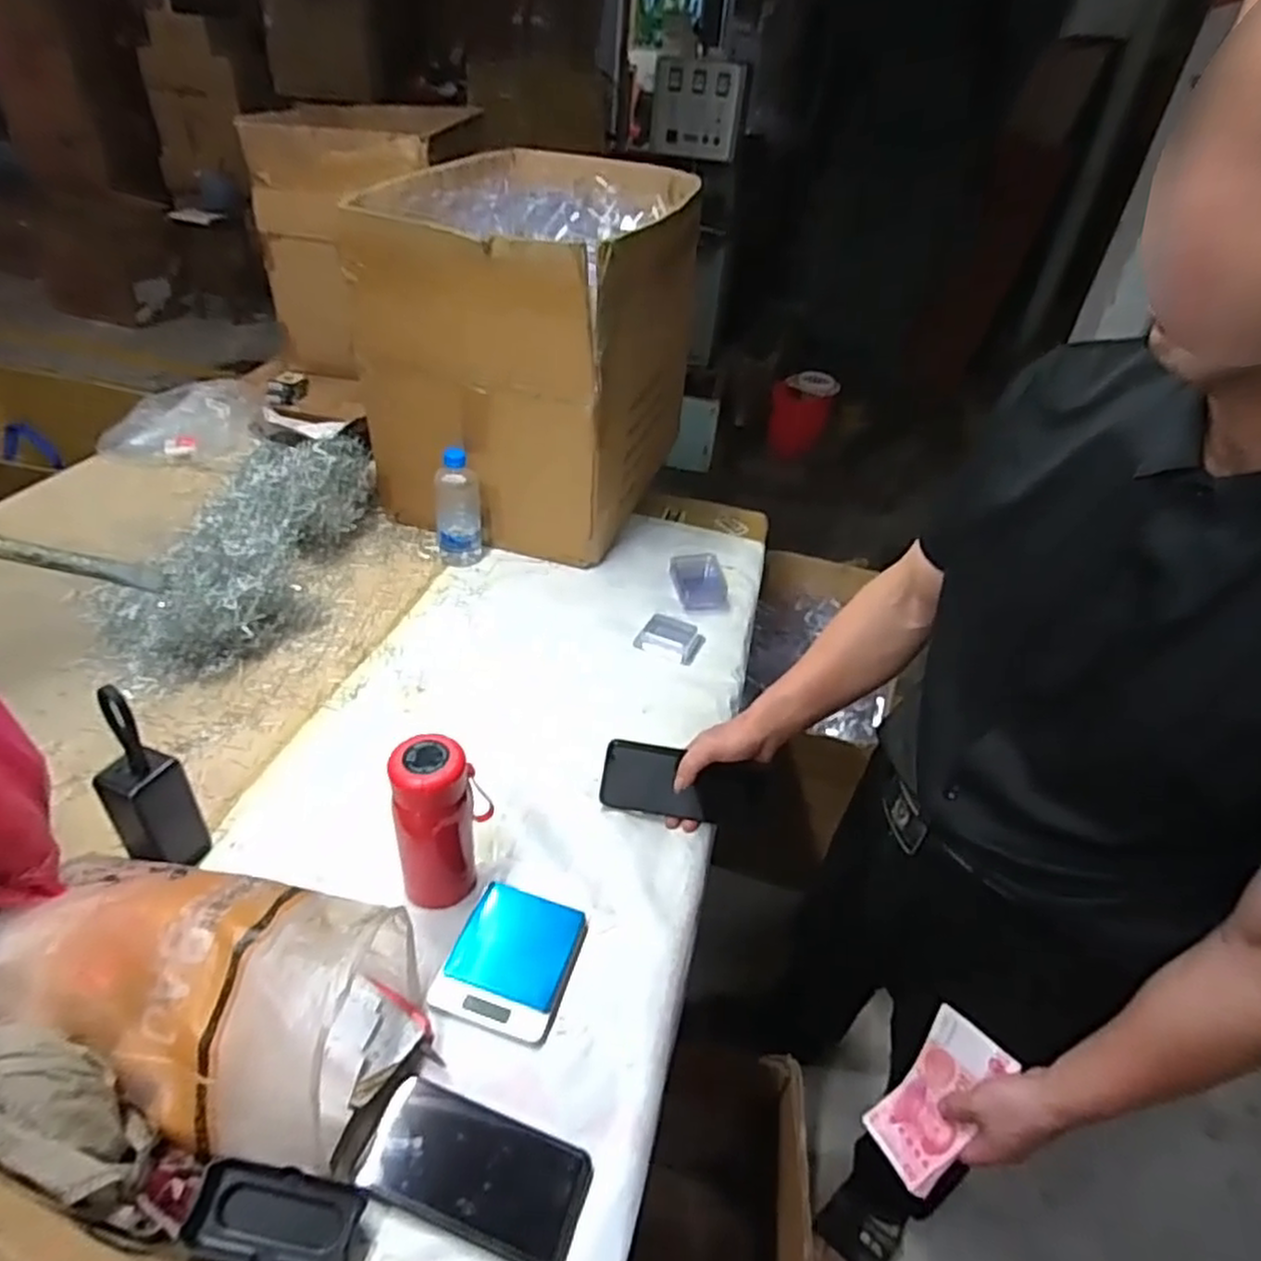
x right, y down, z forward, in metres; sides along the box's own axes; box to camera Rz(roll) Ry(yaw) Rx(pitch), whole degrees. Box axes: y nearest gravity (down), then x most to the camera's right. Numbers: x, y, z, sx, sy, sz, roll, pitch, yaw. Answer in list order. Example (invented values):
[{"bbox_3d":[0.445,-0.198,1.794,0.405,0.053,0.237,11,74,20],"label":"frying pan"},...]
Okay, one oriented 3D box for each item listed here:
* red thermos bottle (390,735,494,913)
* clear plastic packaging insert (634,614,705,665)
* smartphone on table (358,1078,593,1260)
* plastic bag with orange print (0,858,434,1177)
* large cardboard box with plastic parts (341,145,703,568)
[{"bbox_3d":[-0.173,0.182,0.688,0.086,0.180,0.059,-4,39,-14],"label":"red thermos bottle"},{"bbox_3d":[0.058,0.010,1.082,0.089,0.017,0.072,20,40,16],"label":"clear plastic packaging insert"},{"bbox_3d":[-0.113,0.397,0.543,0.158,0.016,0.076,16,39,12],"label":"smartphone on table"},{"bbox_3d":[-0.349,0.282,0.572,0.349,0.138,0.166,10,38,4],"label":"plastic bag with orange print"},{"bbox_3d":[-0.147,-0.473,1.265,0.420,0.498,0.570,13,38,8],"label":"large cardboard box with plastic parts"}]

